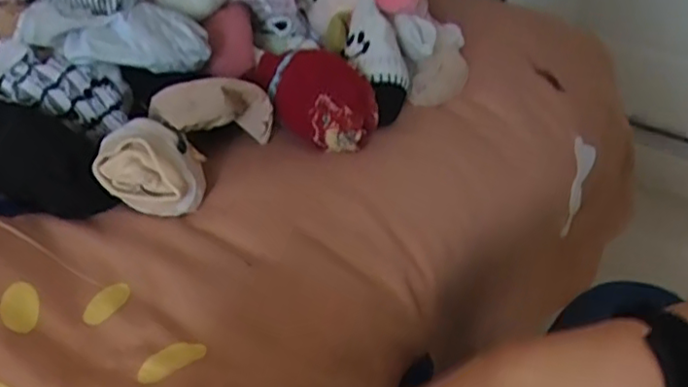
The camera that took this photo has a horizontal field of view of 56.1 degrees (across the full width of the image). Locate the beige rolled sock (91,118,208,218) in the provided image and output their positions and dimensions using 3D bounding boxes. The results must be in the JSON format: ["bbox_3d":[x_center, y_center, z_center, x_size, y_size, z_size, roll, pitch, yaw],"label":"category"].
[{"bbox_3d":[-0.123,-0.015,0.415,0.061,0.045,0.051,9,32,0],"label":"beige rolled sock"}]

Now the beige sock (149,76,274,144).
[{"bbox_3d":[-0.087,-0.062,0.457,0.088,0.044,0.031,1,29,-43],"label":"beige sock"}]

